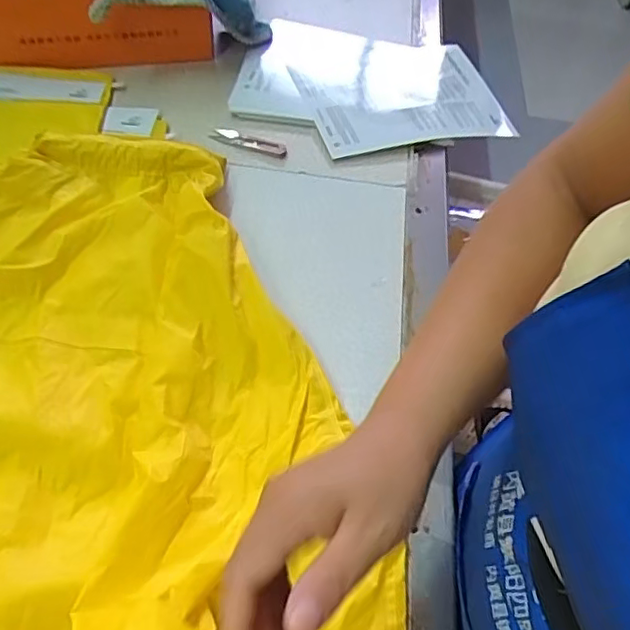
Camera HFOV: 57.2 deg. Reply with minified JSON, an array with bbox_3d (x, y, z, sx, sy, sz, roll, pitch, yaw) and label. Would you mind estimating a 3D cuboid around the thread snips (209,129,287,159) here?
[{"bbox_3d":[-0.084,-0.218,0.730,0.100,0.007,0.025,20,54,9],"label":"thread snips"}]

